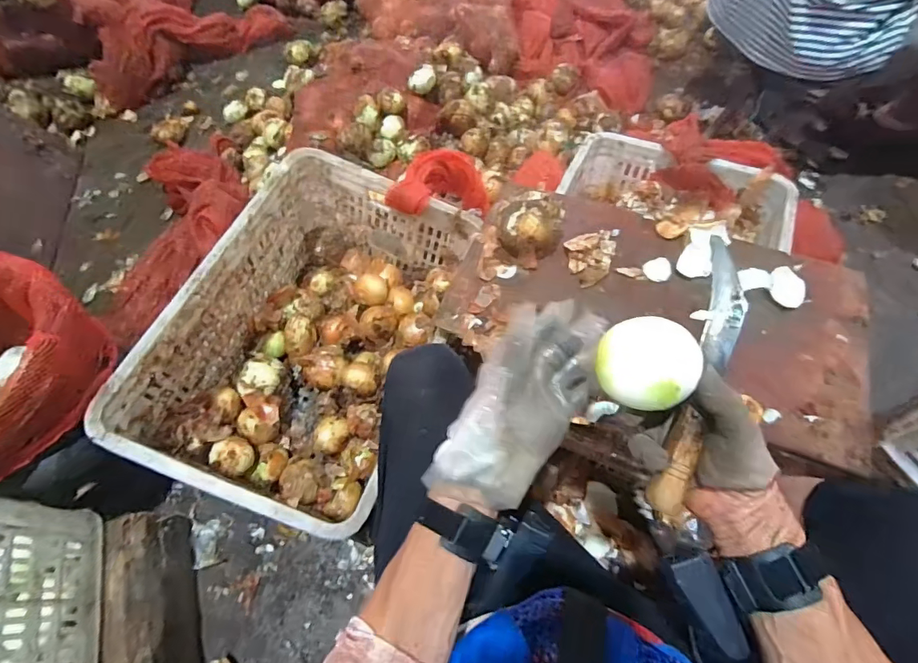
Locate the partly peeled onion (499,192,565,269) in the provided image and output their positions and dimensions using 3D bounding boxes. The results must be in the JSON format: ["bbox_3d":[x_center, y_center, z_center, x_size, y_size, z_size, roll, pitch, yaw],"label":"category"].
[{"bbox_3d":[0.103,-0.152,0.649,0.077,0.077,0.084,-2,60,3],"label":"partly peeled onion"}]

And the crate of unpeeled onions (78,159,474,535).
[{"bbox_3d":[-0.223,0.013,0.741,0.351,0.294,0.525,14,62,11],"label":"crate of unpeeled onions"}]

